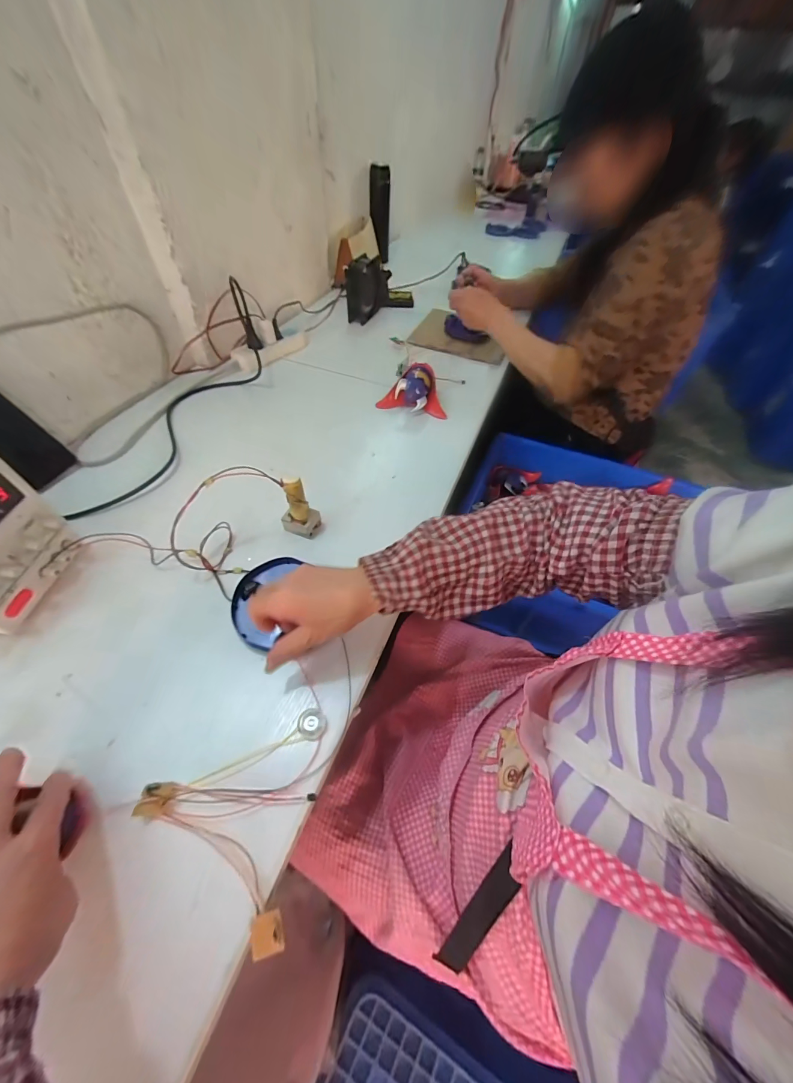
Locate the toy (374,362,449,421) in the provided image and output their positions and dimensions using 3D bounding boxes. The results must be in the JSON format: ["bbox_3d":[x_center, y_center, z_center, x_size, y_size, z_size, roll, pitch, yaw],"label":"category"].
[{"bbox_3d":[0.034,-0.289,0.679,0.130,0.057,0.078,8,53,2],"label":"toy"}]

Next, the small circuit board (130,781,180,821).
[{"bbox_3d":[-0.205,0.220,0.305,0.027,0.013,0.025,4,53,-1],"label":"small circuit board"}]

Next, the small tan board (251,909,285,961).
[{"bbox_3d":[-0.095,0.290,0.264,0.023,0.010,0.023,-10,54,-11],"label":"small tan board"}]

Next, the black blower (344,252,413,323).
[{"bbox_3d":[-0.043,-0.655,0.915,0.048,0.123,0.242,36,59,21],"label":"black blower"}]

